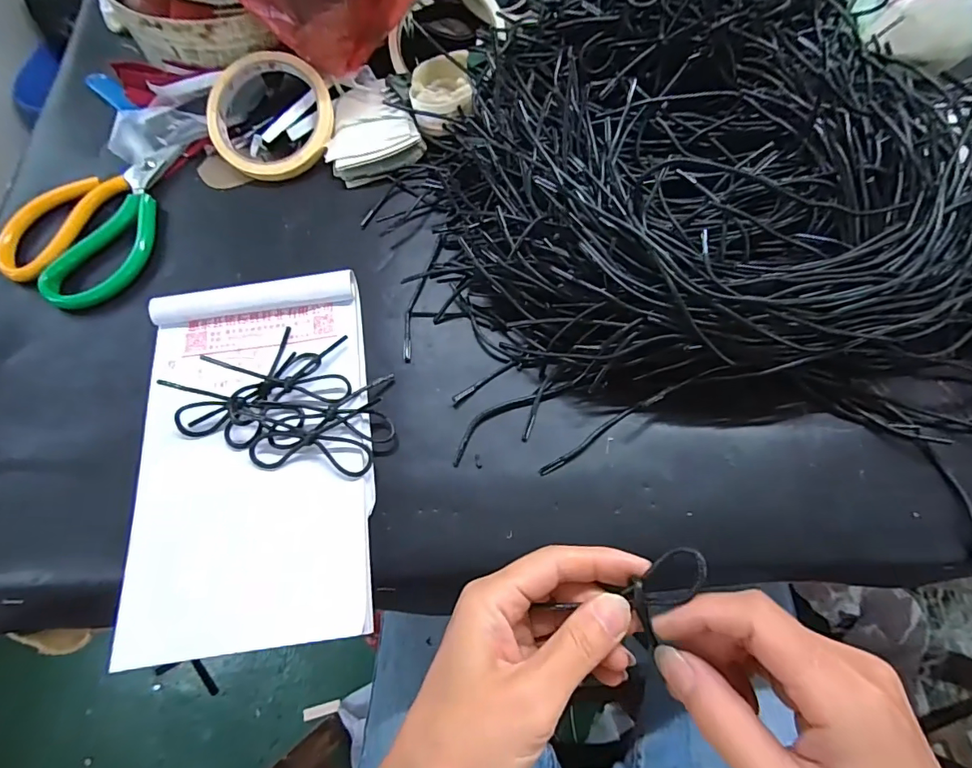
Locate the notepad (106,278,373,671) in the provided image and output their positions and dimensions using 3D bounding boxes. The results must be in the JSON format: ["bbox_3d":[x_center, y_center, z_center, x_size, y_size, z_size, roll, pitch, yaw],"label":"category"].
[{"bbox_3d":[-0.136,0.037,0.288,0.129,0.024,0.213,-8,69,-1],"label":"notepad"}]

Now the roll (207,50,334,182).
[{"bbox_3d":[-0.163,-0.203,0.367,0.093,0.014,0.093,0,90,0],"label":"roll"}]

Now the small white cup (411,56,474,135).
[{"bbox_3d":[-0.034,-0.215,0.361,0.043,0.026,0.053,-9,69,-2],"label":"small white cup"}]

